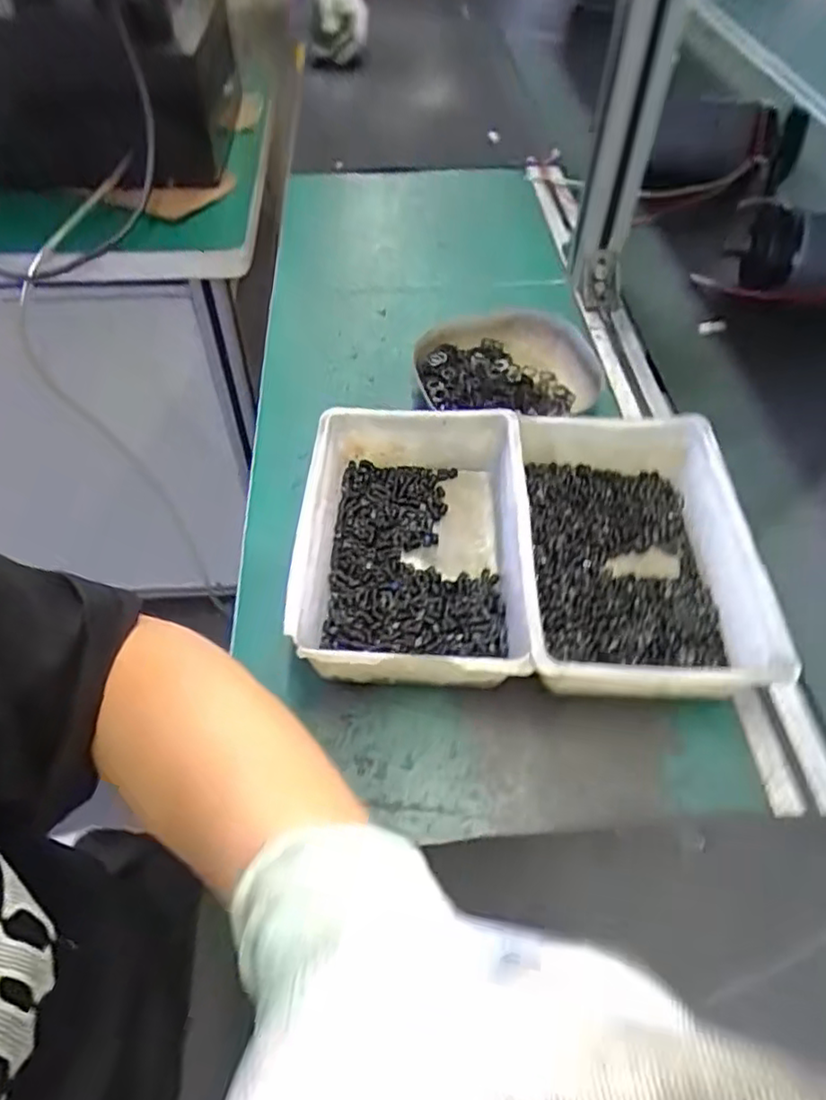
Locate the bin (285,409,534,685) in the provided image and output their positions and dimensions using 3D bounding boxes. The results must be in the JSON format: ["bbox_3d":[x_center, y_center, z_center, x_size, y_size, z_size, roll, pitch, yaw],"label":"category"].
[{"bbox_3d":[0.000,-0.003,0.430,0.136,0.061,0.198,3,51,2],"label":"bin"}]

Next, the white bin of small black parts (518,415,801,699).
[{"bbox_3d":[0.138,0.003,0.420,0.144,0.051,0.206,3,51,2],"label":"white bin of small black parts"}]

